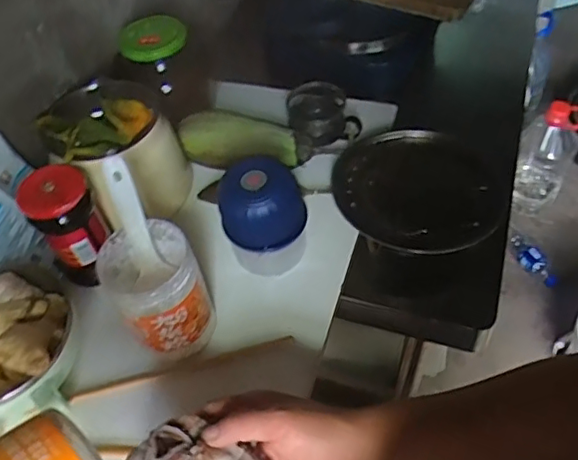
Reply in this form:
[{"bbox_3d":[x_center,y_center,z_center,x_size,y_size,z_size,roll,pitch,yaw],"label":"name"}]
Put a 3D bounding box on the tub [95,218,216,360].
[{"bbox_3d":[-0.124,0.064,0.551,0.082,0.122,0.086,-1,50,2],"label":"tub"}]

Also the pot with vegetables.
[{"bbox_3d":[-0.190,-0.087,0.654,0.127,0.138,0.133,-1,50,2],"label":"pot with vegetables"}]

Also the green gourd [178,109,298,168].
[{"bbox_3d":[-0.060,-0.106,0.695,0.143,0.051,0.051,6,50,8],"label":"green gourd"}]

